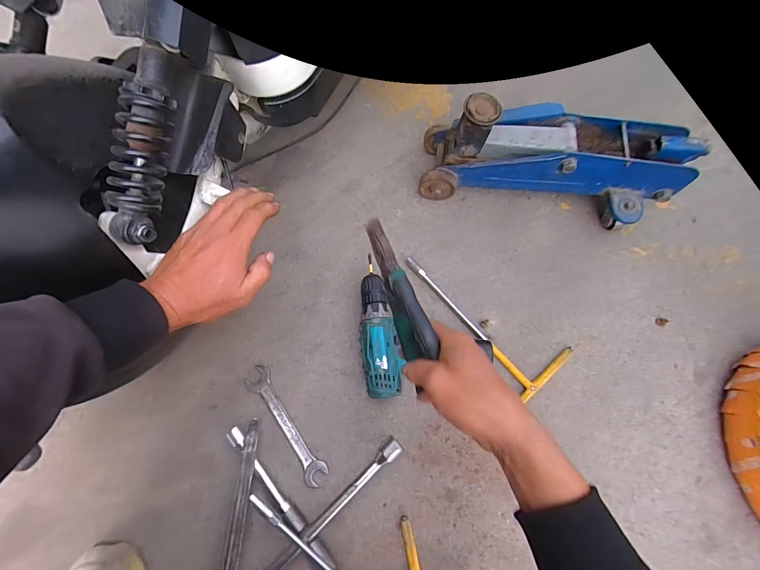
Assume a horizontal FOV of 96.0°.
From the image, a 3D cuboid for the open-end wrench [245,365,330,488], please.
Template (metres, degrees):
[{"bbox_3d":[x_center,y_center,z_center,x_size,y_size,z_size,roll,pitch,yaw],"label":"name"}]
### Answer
[{"bbox_3d":[-0.143,0.209,0.513,0.038,0.009,0.189,-35,76,-10],"label":"open-end wrench"}]

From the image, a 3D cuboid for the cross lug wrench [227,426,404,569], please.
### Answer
[{"bbox_3d":[-0.097,0.334,0.453,0.250,0.043,0.251,1,73,1],"label":"cross lug wrench"}]

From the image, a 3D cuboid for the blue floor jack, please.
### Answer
[{"bbox_3d":[0.267,-0.198,0.552,0.378,0.154,0.130,13,74,4],"label":"blue floor jack"}]

